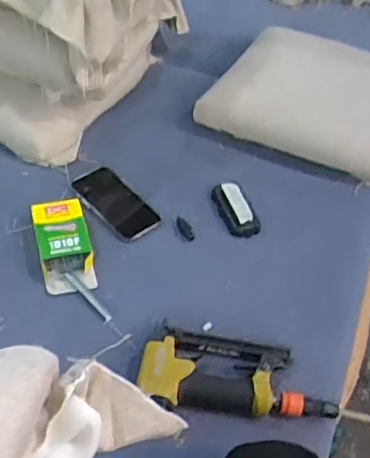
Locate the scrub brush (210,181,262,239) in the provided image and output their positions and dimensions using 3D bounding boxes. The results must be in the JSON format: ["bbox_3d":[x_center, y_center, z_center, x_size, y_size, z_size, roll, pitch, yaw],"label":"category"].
[{"bbox_3d":[0.084,-0.037,1.040,0.052,0.022,0.117,-13,50,-18],"label":"scrub brush"}]

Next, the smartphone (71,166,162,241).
[{"bbox_3d":[-0.115,-0.044,1.032,0.078,0.015,0.160,-30,60,-29],"label":"smartphone"}]

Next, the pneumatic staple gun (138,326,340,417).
[{"bbox_3d":[0.066,0.185,0.816,0.248,0.043,0.121,3,47,-4],"label":"pneumatic staple gun"}]

